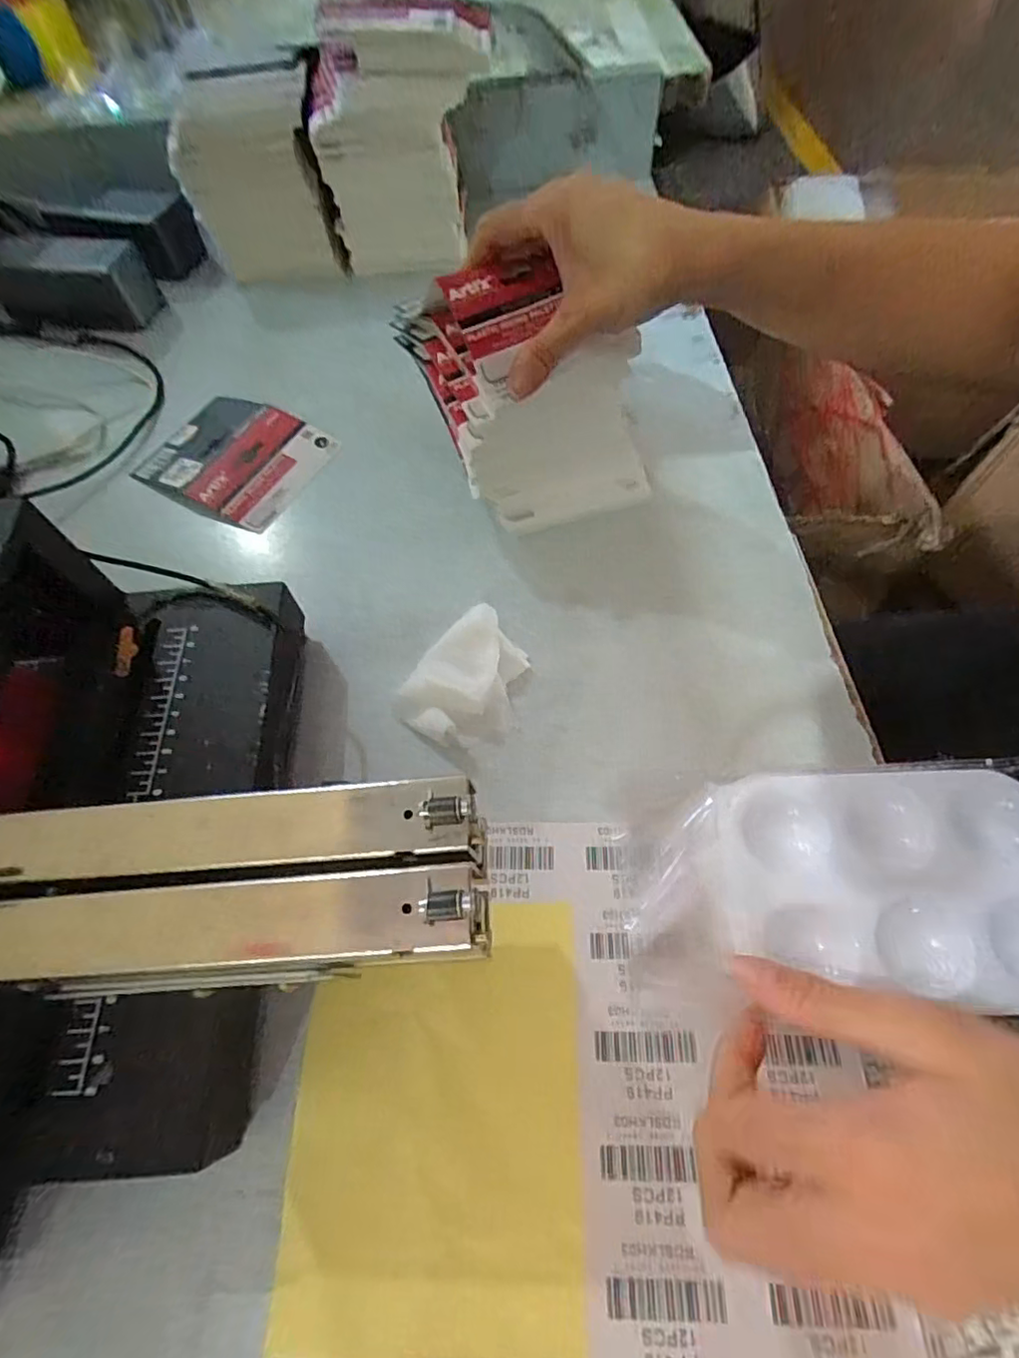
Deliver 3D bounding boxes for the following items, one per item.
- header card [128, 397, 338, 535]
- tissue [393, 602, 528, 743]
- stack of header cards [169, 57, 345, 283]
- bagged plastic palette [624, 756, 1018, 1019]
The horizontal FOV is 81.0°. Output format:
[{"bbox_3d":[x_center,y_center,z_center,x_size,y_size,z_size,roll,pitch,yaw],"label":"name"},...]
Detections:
[{"bbox_3d":[-0.202,-0.165,0.441,0.123,0.011,0.102,25,65,15],"label":"header card"},{"bbox_3d":[-0.021,-0.001,0.335,0.059,0.026,0.075,28,66,16],"label":"tissue"},{"bbox_3d":[-0.220,-0.434,0.522,0.117,0.127,0.069,-4,61,0],"label":"stack of header cards"},{"bbox_3d":[0.129,0.078,0.228,0.166,0.010,0.088,-4,61,3],"label":"bagged plastic palette"}]

